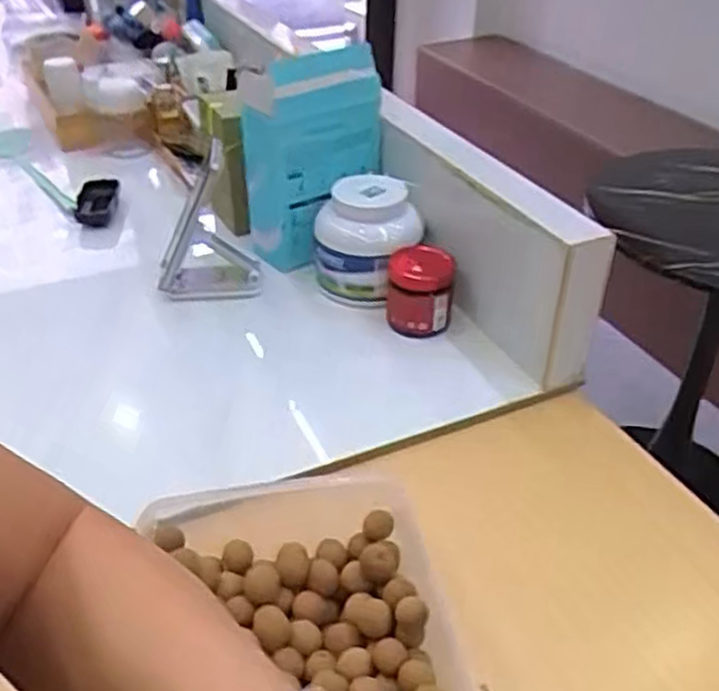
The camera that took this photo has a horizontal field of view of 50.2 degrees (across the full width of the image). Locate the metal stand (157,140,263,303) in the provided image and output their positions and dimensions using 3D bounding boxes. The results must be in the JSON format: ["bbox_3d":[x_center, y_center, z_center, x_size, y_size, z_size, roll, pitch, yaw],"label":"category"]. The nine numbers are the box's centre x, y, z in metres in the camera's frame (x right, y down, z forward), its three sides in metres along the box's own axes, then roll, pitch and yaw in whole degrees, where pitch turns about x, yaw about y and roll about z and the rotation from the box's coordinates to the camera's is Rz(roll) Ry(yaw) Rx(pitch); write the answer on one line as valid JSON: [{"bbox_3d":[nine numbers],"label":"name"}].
[{"bbox_3d":[-0.168,-0.126,0.843,0.112,0.191,0.062,-4,38,-6],"label":"metal stand"}]

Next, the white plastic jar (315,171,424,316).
[{"bbox_3d":[0.008,-0.112,0.855,0.114,0.119,0.092,4,38,4],"label":"white plastic jar"}]

